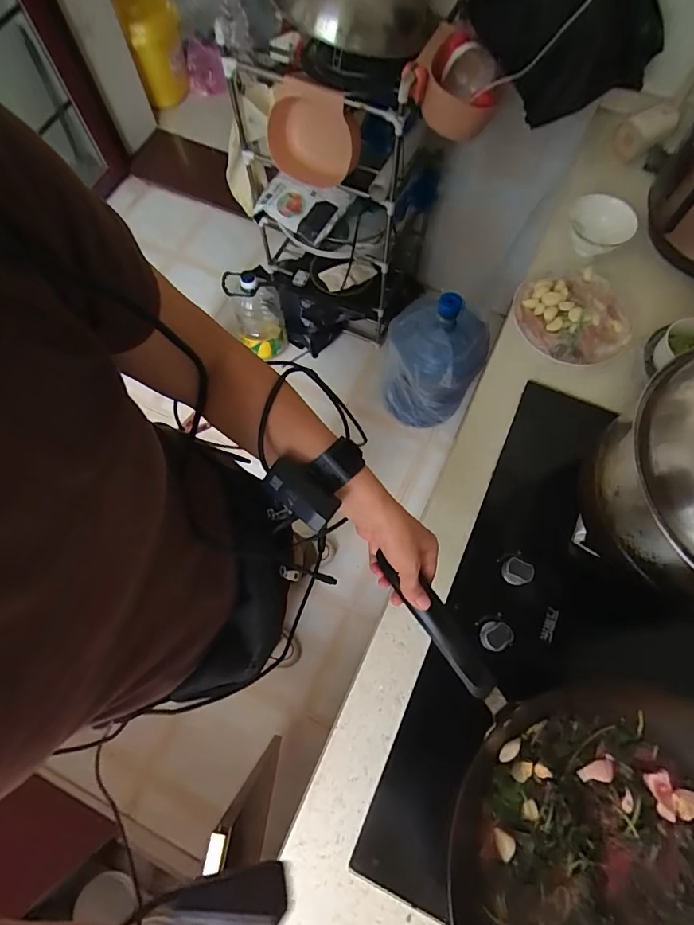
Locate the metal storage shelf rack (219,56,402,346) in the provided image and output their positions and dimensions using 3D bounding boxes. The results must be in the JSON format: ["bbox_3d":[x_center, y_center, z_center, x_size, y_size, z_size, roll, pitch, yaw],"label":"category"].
[{"bbox_3d":[-0.073,-0.682,1.321,0.394,0.771,0.239,5,71,3],"label":"metal storage shelf rack"}]

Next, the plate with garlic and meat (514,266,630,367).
[{"bbox_3d":[0.399,-0.253,0.790,0.171,0.044,0.176,0,71,1],"label":"plate with garlic and meat"}]

